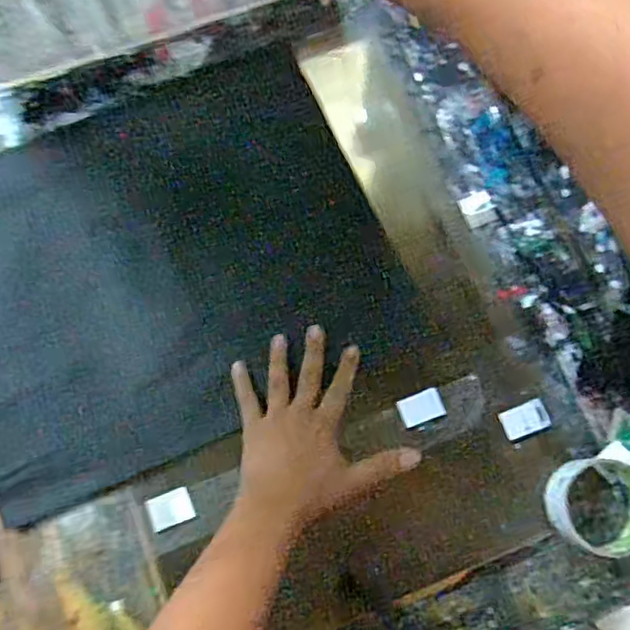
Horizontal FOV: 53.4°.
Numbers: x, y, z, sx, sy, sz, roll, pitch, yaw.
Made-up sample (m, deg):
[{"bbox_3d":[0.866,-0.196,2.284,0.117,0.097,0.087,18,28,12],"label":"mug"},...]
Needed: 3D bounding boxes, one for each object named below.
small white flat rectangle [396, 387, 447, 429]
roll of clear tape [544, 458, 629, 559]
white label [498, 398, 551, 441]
[{"bbox_3d":[0.103,0.091,0.610,0.042,0.011,0.028,-20,77,-4],"label":"small white flat rectangle"},{"bbox_3d":[0.264,0.175,0.574,0.097,0.037,0.086,2,77,1],"label":"roll of clear tape"},{"bbox_3d":[0.204,0.101,0.608,0.044,0.004,0.029,-20,77,-4],"label":"white label"}]

